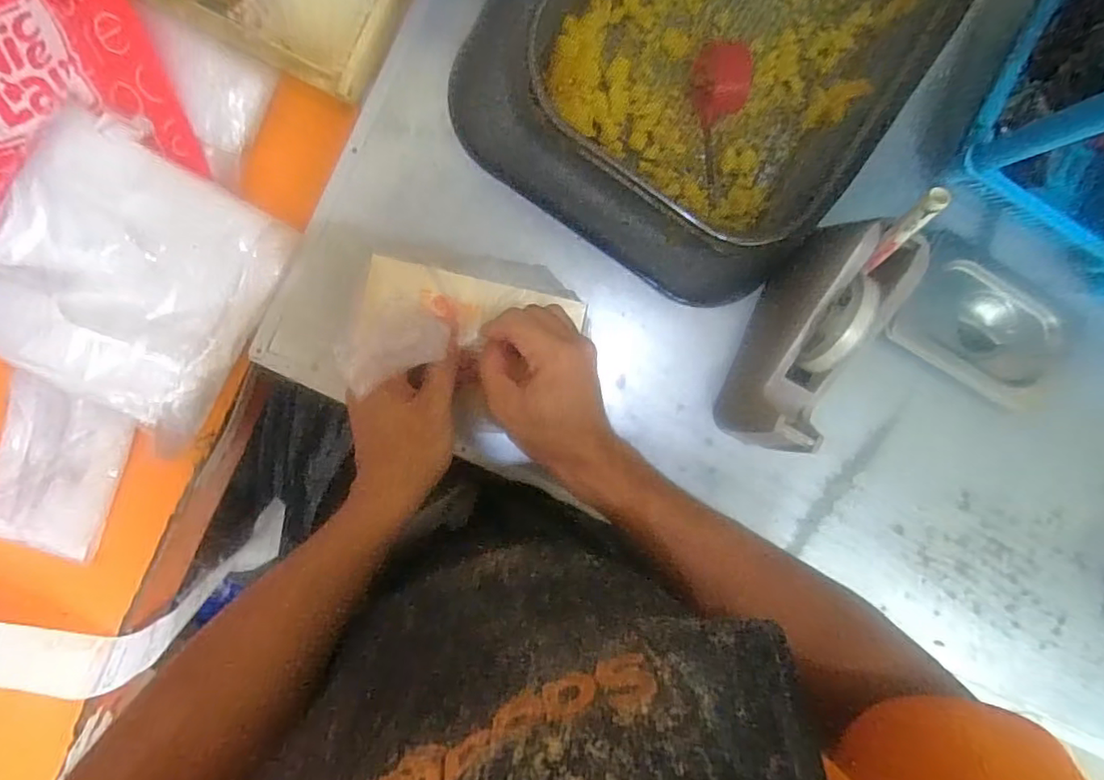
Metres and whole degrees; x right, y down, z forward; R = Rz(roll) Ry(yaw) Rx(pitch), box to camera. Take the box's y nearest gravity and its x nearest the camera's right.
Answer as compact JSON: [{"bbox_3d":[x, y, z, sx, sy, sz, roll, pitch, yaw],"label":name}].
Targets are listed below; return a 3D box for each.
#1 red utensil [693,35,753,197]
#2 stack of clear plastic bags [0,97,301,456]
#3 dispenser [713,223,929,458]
[{"bbox_3d":[0.141,-0.232,0.507,0.044,0.020,0.116,2,116,-5],"label":"red utensil"},{"bbox_3d":[-0.355,-0.090,0.489,0.208,0.032,0.211,30,92,-7],"label":"stack of clear plastic bags"},{"bbox_3d":[0.219,-0.040,0.502,0.073,0.098,0.192,23,93,-6],"label":"dispenser"}]

